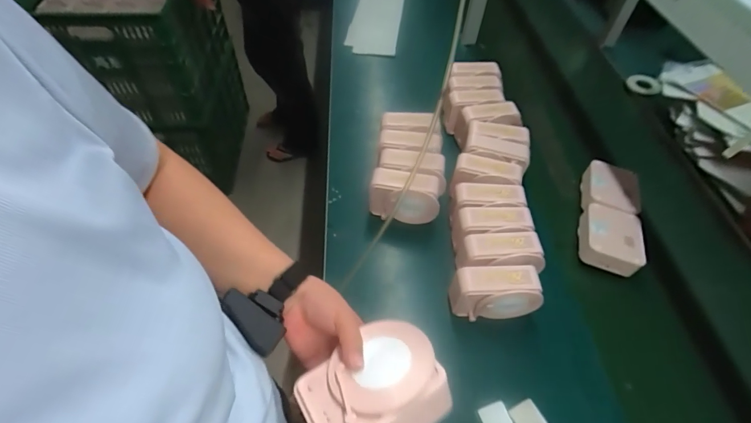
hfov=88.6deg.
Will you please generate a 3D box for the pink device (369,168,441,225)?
[{"bbox_3d":[0.057,-0.028,0.741,0.132,0.086,0.054,9,52,5],"label":"pink device"}]

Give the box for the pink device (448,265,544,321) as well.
[{"bbox_3d":[0.191,0.135,0.621,0.131,0.089,0.062,4,52,1],"label":"pink device"}]

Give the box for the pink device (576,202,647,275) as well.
[{"bbox_3d":[0.445,0.051,0.727,0.104,0.045,0.119,20,53,13],"label":"pink device"}]

